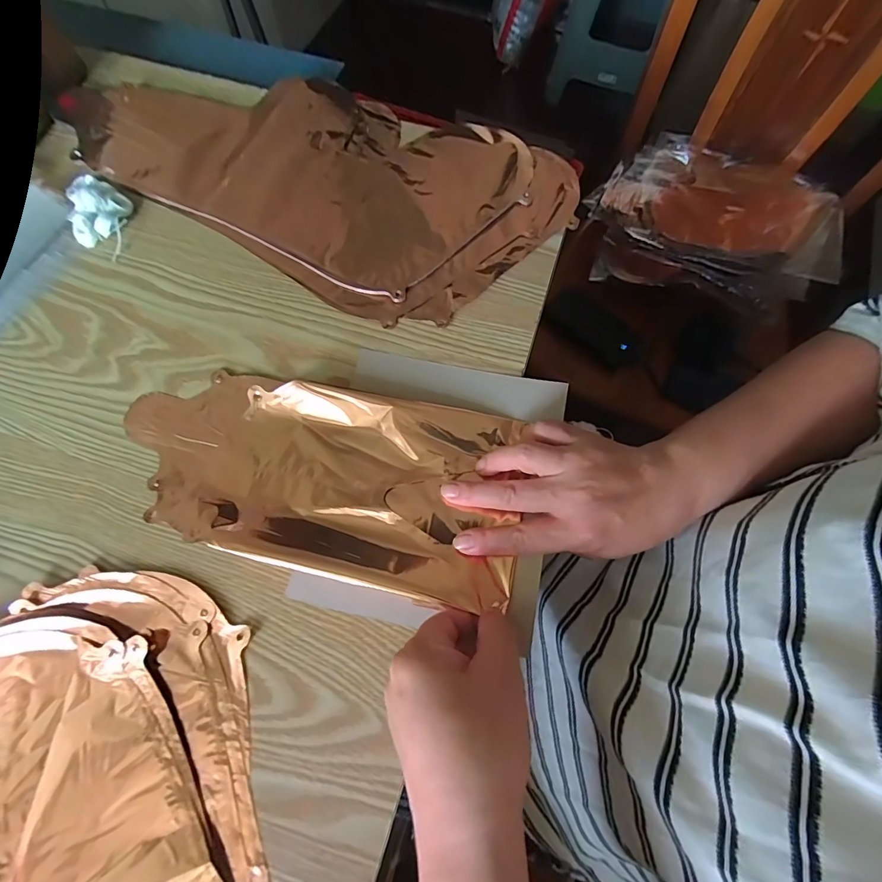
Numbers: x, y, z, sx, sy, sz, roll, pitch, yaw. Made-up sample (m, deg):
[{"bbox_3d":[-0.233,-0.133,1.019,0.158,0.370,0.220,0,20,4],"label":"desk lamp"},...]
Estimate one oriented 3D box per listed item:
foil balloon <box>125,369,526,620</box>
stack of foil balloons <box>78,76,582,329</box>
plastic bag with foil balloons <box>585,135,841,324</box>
[{"bbox_3d":[-0.089,0.020,0.312,0.284,0.016,0.135,12,72,5],"label":"foil balloon"},{"bbox_3d":[-0.108,-0.255,0.407,0.430,0.013,0.228,28,74,10],"label":"stack of foil balloons"},{"bbox_3d":[0.429,-0.355,0.699,0.345,0.063,0.263,25,73,7],"label":"plastic bag with foil balloons"}]

